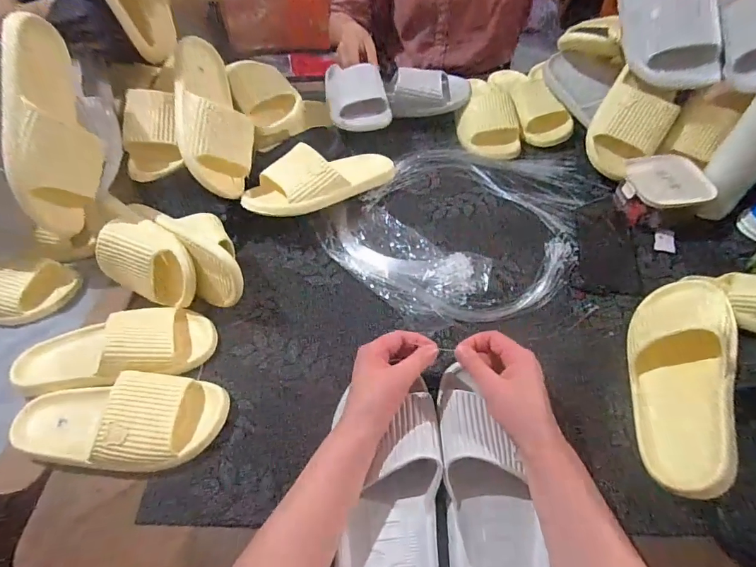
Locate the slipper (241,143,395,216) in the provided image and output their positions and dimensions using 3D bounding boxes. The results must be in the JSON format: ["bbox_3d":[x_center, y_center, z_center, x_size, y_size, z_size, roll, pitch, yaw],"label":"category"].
[{"bbox_3d":[-0.084,-0.177,0.681,0.270,0.069,0.092,-20,53,-26],"label":"slipper"}]

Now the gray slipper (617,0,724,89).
[{"bbox_3d":[0.454,-0.420,0.662,0.123,0.080,0.258,-3,84,16],"label":"gray slipper"}]

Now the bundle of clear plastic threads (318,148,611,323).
[{"bbox_3d":[0.153,-0.116,0.678,0.441,0.024,0.345,-39,59,-23],"label":"bundle of clear plastic threads"}]

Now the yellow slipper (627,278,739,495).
[{"bbox_3d":[0.325,0.094,0.456,0.103,0.063,0.249,-13,50,44],"label":"yellow slipper"}]

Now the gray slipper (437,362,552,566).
[{"bbox_3d":[0.103,0.205,0.408,0.083,0.069,0.262,-6,61,0],"label":"gray slipper"}]

